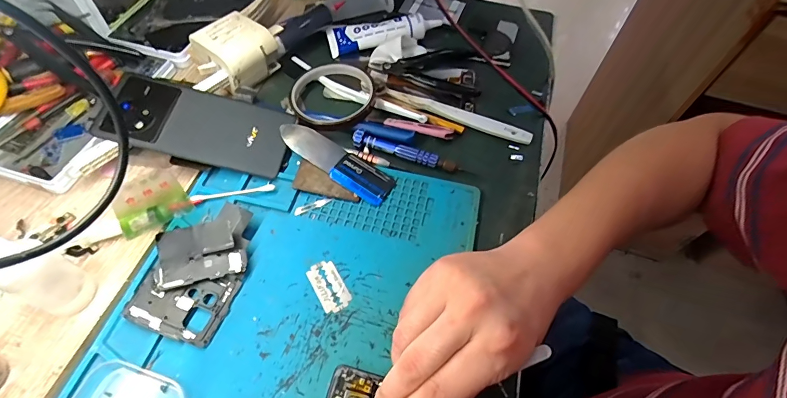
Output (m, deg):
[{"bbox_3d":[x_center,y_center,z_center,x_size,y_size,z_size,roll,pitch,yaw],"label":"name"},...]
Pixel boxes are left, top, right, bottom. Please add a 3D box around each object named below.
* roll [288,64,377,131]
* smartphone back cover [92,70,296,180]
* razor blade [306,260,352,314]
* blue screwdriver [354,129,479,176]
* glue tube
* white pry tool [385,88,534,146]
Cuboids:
[{"bbox_3d":[-0.065,-0.106,0.408,0.083,0.018,0.087,1,57,-2],"label":"roll"},{"bbox_3d":[-0.178,-0.071,0.369,0.158,0.008,0.073,14,66,-9],"label":"smartphone back cover"},{"bbox_3d":[-0.050,0.067,0.308,0.023,0.004,0.042,-24,61,-18],"label":"razor blade"},{"bbox_3d":[0.018,-0.044,0.376,0.117,0.011,0.015,17,57,8],"label":"blue screwdriver"},{"bbox_3d":[-0.009,-0.201,0.470,0.135,0.026,0.043,-8,57,-8],"label":"glue tube"},{"bbox_3d":[0.066,-0.089,0.411,0.157,0.008,0.013,21,58,10],"label":"white pry tool"}]

